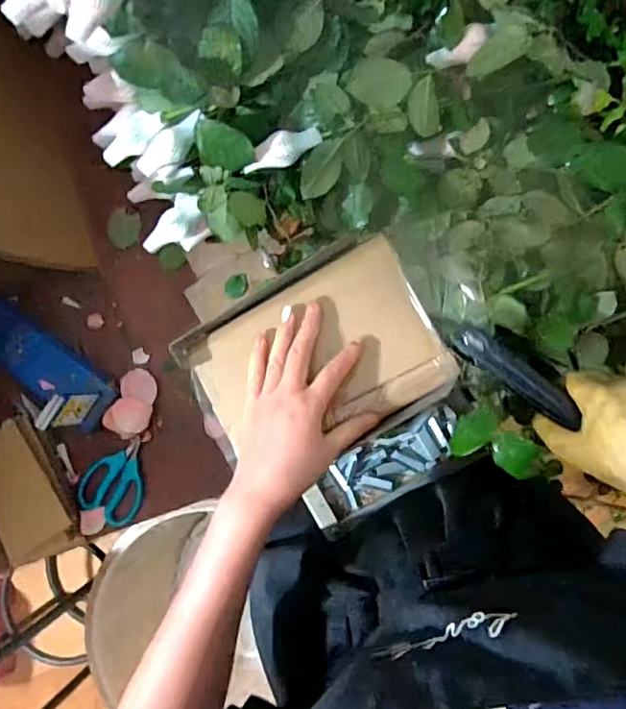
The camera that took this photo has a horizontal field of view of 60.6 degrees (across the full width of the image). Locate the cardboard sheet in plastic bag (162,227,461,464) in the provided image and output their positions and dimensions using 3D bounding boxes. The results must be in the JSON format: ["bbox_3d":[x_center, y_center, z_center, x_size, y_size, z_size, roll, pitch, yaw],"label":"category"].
[{"bbox_3d":[0.004,0.004,0.489,0.218,0.023,0.162,-29,85,5],"label":"cardboard sheet in plastic bag"}]

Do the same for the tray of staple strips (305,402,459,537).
[{"bbox_3d":[0.080,0.128,0.616,0.193,0.024,0.069,-36,85,4],"label":"tray of staple strips"}]

